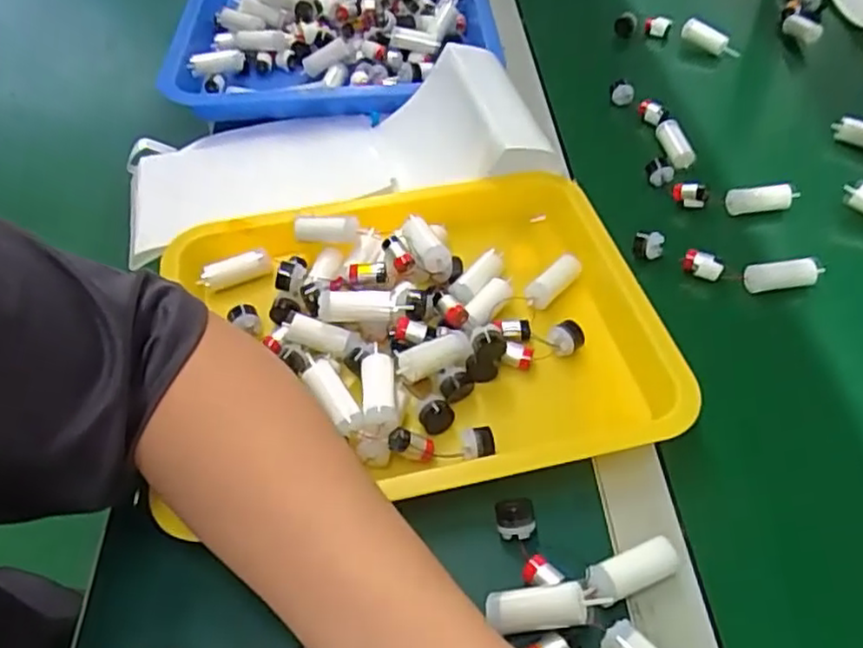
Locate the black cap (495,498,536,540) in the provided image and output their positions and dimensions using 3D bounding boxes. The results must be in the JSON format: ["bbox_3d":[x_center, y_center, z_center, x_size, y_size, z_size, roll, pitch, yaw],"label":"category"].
[{"bbox_3d":[0.047,0.110,0.377,0.021,0.021,0.016,-3,52,1],"label":"black cap"}]

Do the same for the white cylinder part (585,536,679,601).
[{"bbox_3d":[0.108,0.135,0.364,0.050,0.019,0.018,-17,53,-10],"label":"white cylinder part"}]

